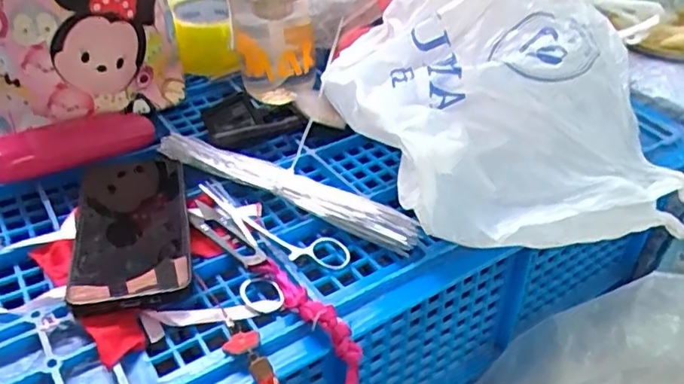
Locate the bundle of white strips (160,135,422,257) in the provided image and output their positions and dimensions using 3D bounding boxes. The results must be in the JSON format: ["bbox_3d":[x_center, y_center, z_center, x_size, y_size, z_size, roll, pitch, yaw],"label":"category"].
[{"bbox_3d":[-0.051,-0.005,0.492,0.256,0.025,0.026,23,44,24],"label":"bundle of white strips"}]

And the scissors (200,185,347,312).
[{"bbox_3d":[-0.065,0.028,0.450,0.084,0.011,0.133,-28,47,-31],"label":"scissors"}]

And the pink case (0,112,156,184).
[{"bbox_3d":[-0.242,-0.044,0.524,0.150,0.032,0.049,-24,45,-27],"label":"pink case"}]

